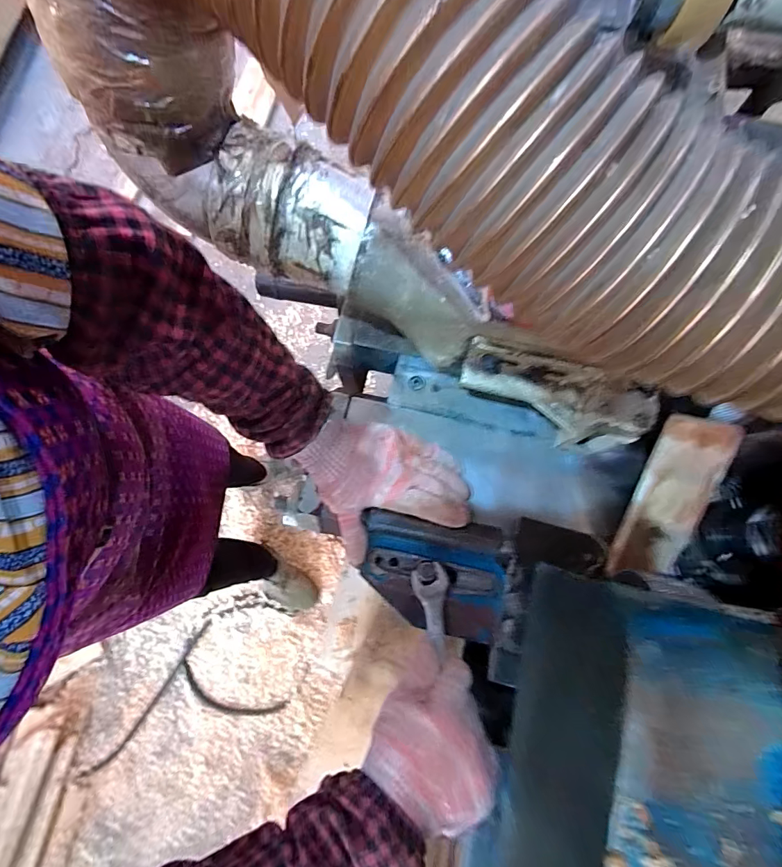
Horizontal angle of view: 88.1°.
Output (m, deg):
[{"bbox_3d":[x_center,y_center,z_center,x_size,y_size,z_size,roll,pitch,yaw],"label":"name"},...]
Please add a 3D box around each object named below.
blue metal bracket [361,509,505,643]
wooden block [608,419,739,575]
[{"bbox_3d":[0.038,0.134,0.392,0.143,0.038,0.104,10,76,3],"label":"blue metal bracket"},{"bbox_3d":[0.244,0.062,0.354,0.054,0.018,0.156,10,113,3],"label":"wooden block"}]

